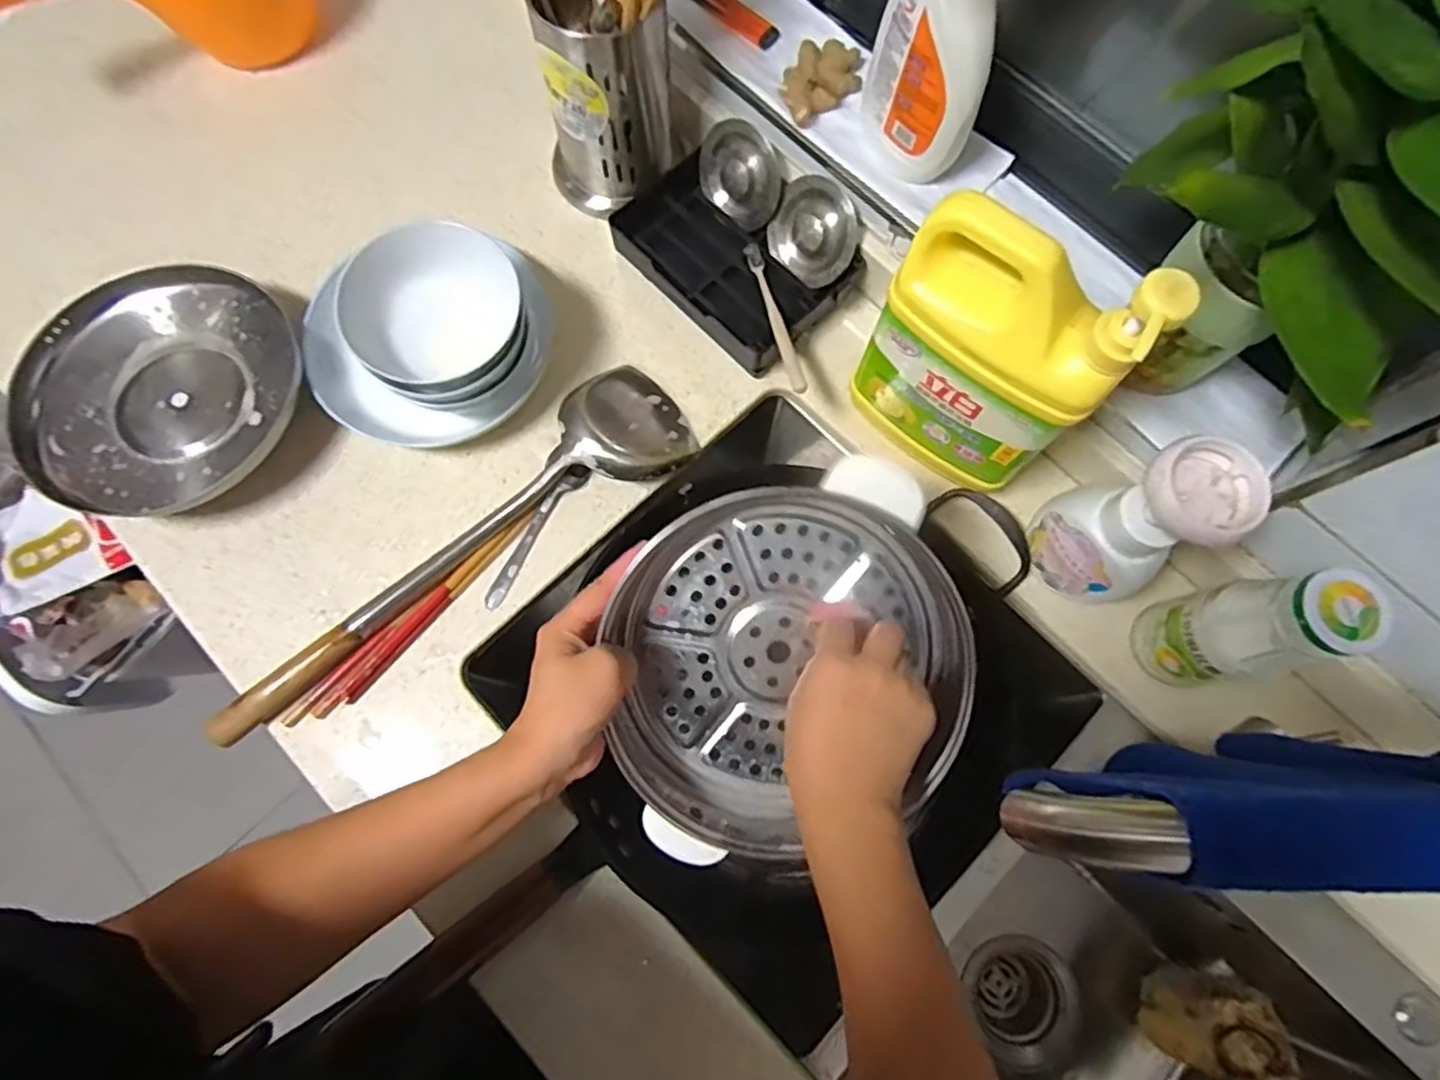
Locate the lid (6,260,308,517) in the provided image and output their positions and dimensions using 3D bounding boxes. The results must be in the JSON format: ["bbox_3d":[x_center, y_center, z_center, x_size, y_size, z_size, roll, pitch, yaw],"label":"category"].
[{"bbox_3d":[-0.428,-0.112,0.560,0.196,0.055,0.207,0,75,-1],"label":"lid"}]

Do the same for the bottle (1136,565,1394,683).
[{"bbox_3d":[0.341,0.059,0.466,0.058,0.156,0.060,-12,75,-4],"label":"bottle"}]

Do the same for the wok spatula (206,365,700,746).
[{"bbox_3d":[-0.204,0.000,0.545,0.413,0.034,0.099,-37,79,-10],"label":"wok spatula"}]

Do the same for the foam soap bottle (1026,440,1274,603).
[{"bbox_3d":[0.275,-0.011,0.480,0.072,0.155,0.078,0,75,-1],"label":"foam soap bottle"}]

